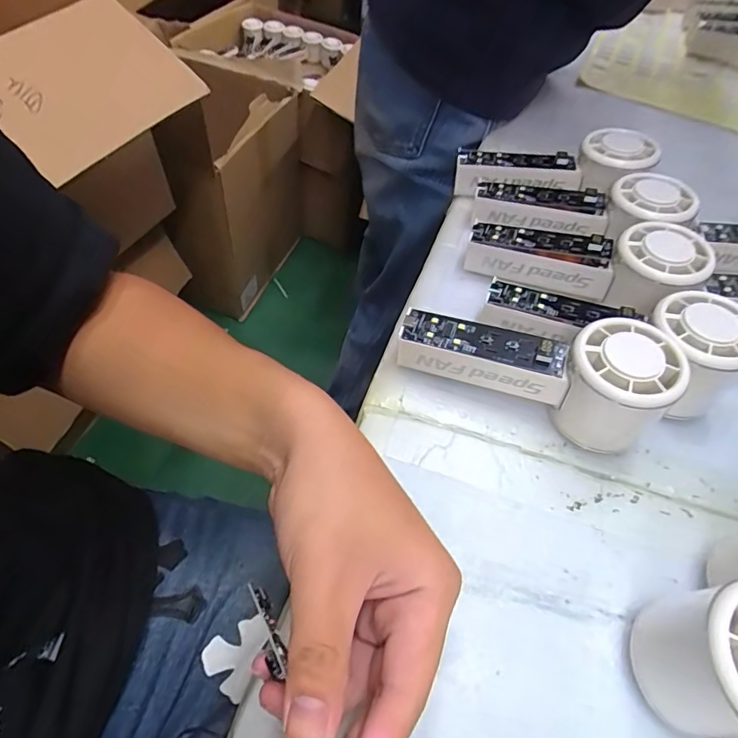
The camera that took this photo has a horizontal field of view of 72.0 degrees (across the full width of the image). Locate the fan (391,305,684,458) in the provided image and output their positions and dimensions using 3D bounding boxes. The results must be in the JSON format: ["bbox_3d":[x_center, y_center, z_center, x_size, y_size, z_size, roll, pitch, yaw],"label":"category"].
[{"bbox_3d":[0.096,-0.006,0.296,0.152,0.062,0.054,26,56,12],"label":"fan"}]

